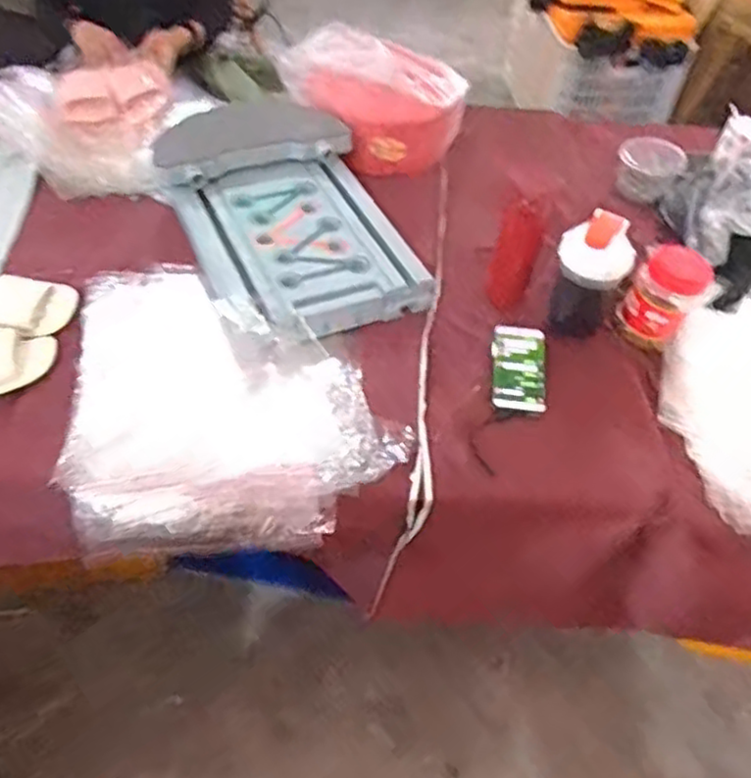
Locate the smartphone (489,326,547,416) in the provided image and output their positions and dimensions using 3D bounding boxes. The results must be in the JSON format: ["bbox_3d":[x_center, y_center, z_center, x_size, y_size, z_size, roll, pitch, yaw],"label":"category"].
[{"bbox_3d":[0.210,-0.034,1.048,0.077,0.015,0.172,9,50,3],"label":"smartphone"}]

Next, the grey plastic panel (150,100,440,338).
[{"bbox_3d":[-0.151,-0.287,1.164,0.320,0.112,0.495,-17,53,-18],"label":"grey plastic panel"}]

